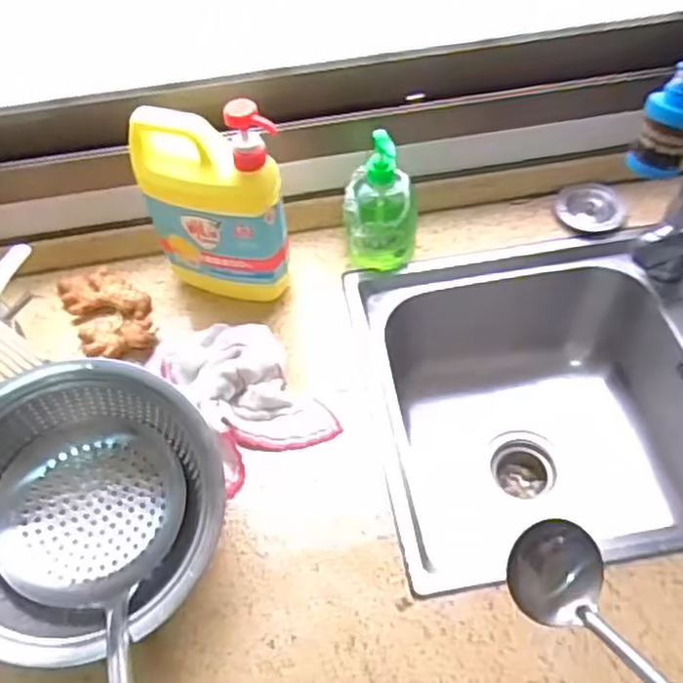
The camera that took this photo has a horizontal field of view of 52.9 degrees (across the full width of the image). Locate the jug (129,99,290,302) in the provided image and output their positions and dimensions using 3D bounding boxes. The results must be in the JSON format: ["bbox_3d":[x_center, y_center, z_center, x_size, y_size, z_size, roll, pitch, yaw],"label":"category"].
[{"bbox_3d":[-0.133,-0.137,0.735,0.140,0.261,0.058,17,56,16],"label":"jug"}]

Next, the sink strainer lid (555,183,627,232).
[{"bbox_3d":[0.318,-0.169,0.874,0.085,0.017,0.071,8,54,10],"label":"sink strainer lid"}]

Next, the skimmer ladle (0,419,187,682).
[{"bbox_3d":[-0.181,0.209,0.530,0.160,0.085,0.374,-22,35,-12],"label":"skimmer ladle"}]

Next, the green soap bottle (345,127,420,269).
[{"bbox_3d":[0.045,-0.158,0.794,0.083,0.170,0.058,-2,53,2],"label":"green soap bottle"}]

